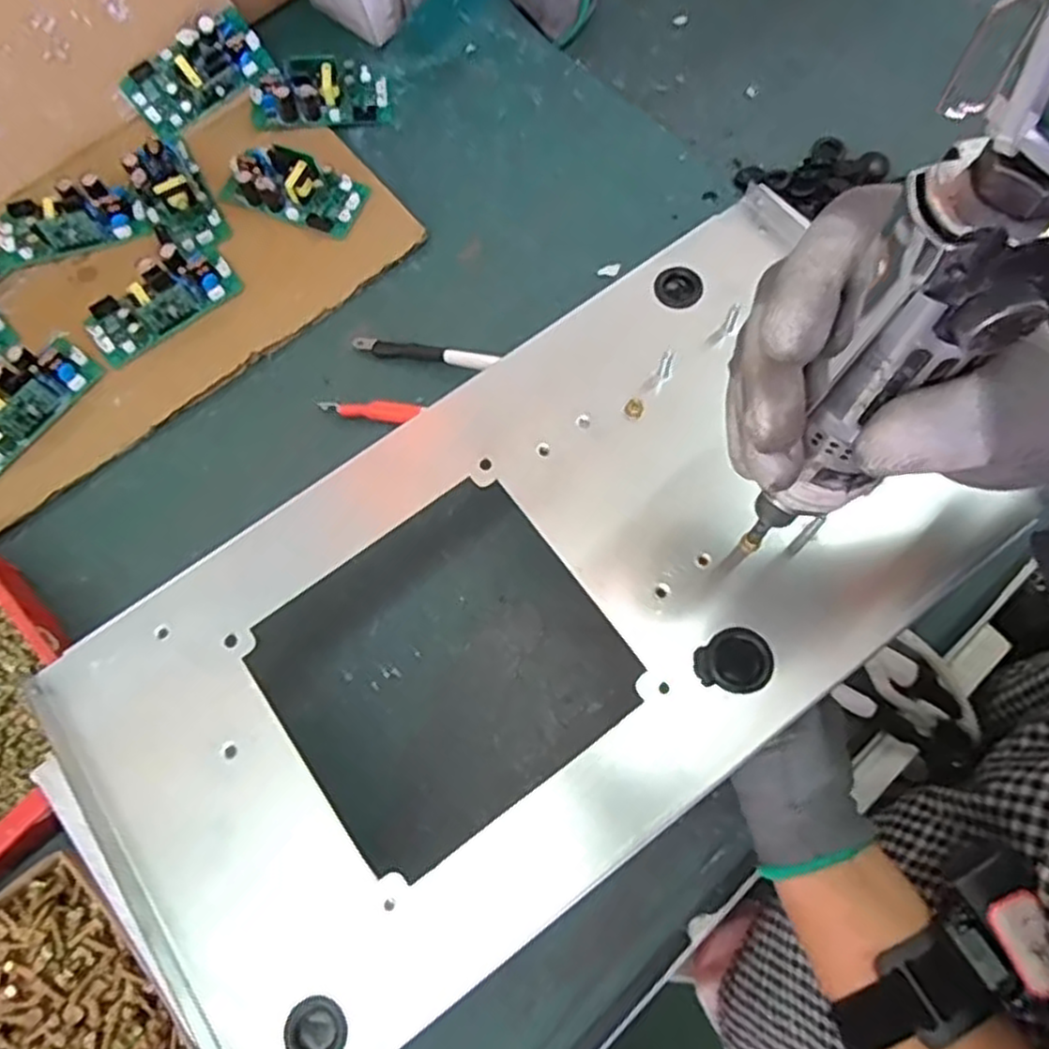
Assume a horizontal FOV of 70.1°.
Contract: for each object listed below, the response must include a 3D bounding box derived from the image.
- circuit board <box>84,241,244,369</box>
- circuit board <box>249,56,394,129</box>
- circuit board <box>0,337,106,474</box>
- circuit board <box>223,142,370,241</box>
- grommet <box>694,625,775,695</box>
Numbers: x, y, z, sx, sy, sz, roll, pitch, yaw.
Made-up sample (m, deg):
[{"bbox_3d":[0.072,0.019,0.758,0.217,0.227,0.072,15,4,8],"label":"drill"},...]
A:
[{"bbox_3d":[-0.286,-0.178,0.584,0.117,0.027,0.056,-34,74,-9],"label":"circuit board"},{"bbox_3d":[-0.175,-0.372,0.644,0.117,0.030,0.054,-6,72,0],"label":"circuit board"},{"bbox_3d":[-0.379,-0.092,0.557,0.052,0.027,0.116,37,77,13],"label":"circuit board"},{"bbox_3d":[-0.192,-0.279,0.613,0.118,0.027,0.052,21,74,9],"label":"circuit board"},{"bbox_3d":[0.097,0.063,0.343,0.033,0.005,0.030,-1,71,3],"label":"grommet"}]

